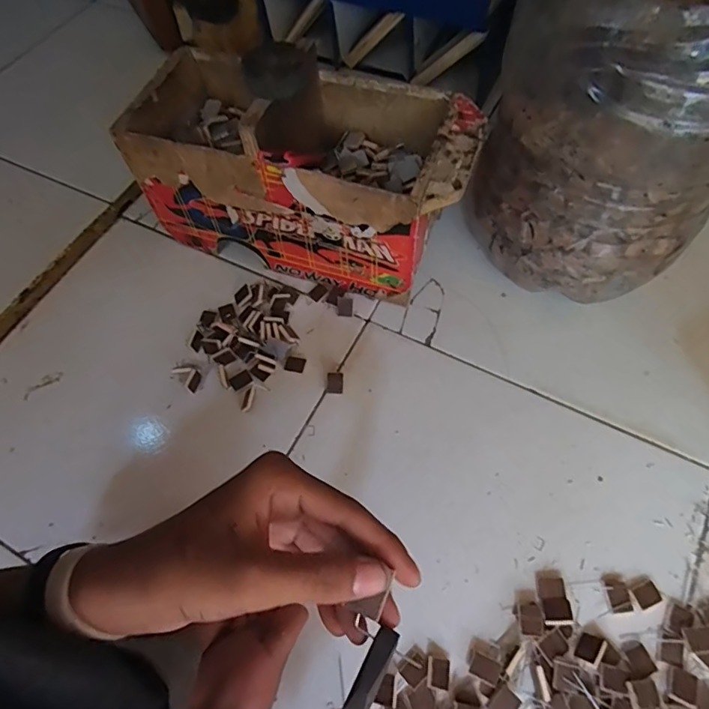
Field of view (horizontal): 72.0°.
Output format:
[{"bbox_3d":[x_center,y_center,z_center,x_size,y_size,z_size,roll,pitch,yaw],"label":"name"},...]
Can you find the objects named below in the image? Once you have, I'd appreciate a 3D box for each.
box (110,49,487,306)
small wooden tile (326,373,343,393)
[{"bbox_3d":[-0.052,-0.213,0.577,0.368,0.194,0.184,19,66,12],"label":"box"},{"bbox_3d":[-0.022,0.032,0.546,0.018,0.008,0.022,3,87,-2],"label":"small wooden tile"}]

